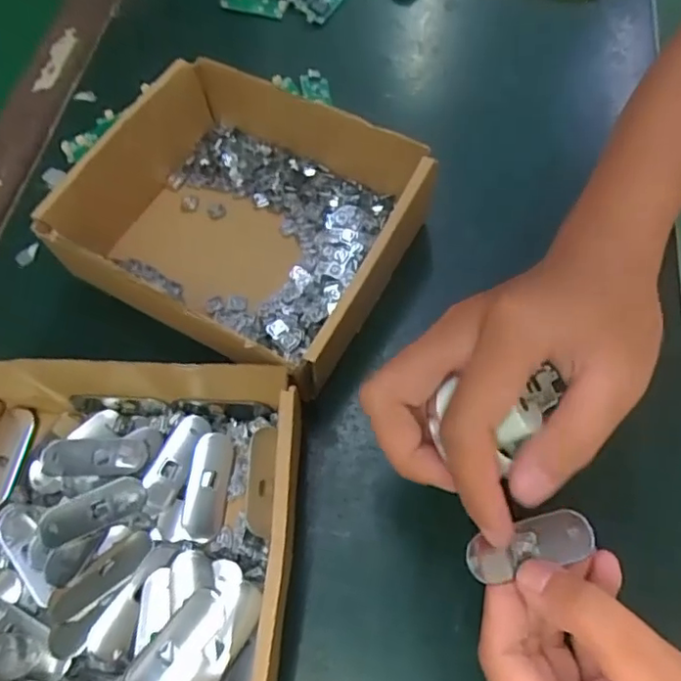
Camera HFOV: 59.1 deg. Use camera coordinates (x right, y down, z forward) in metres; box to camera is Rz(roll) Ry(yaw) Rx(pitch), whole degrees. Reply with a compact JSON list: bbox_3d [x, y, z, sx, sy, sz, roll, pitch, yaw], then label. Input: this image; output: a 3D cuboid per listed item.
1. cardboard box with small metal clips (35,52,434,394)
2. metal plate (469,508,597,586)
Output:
[{"bbox_3d":[-0.052,-0.071,0.330,0.168,0.054,0.149,28,67,15],"label":"cardboard box with small metal clips"},{"bbox_3d":[0.071,0.076,0.222,0.049,0.004,0.018,-13,63,-11],"label":"metal plate"}]

